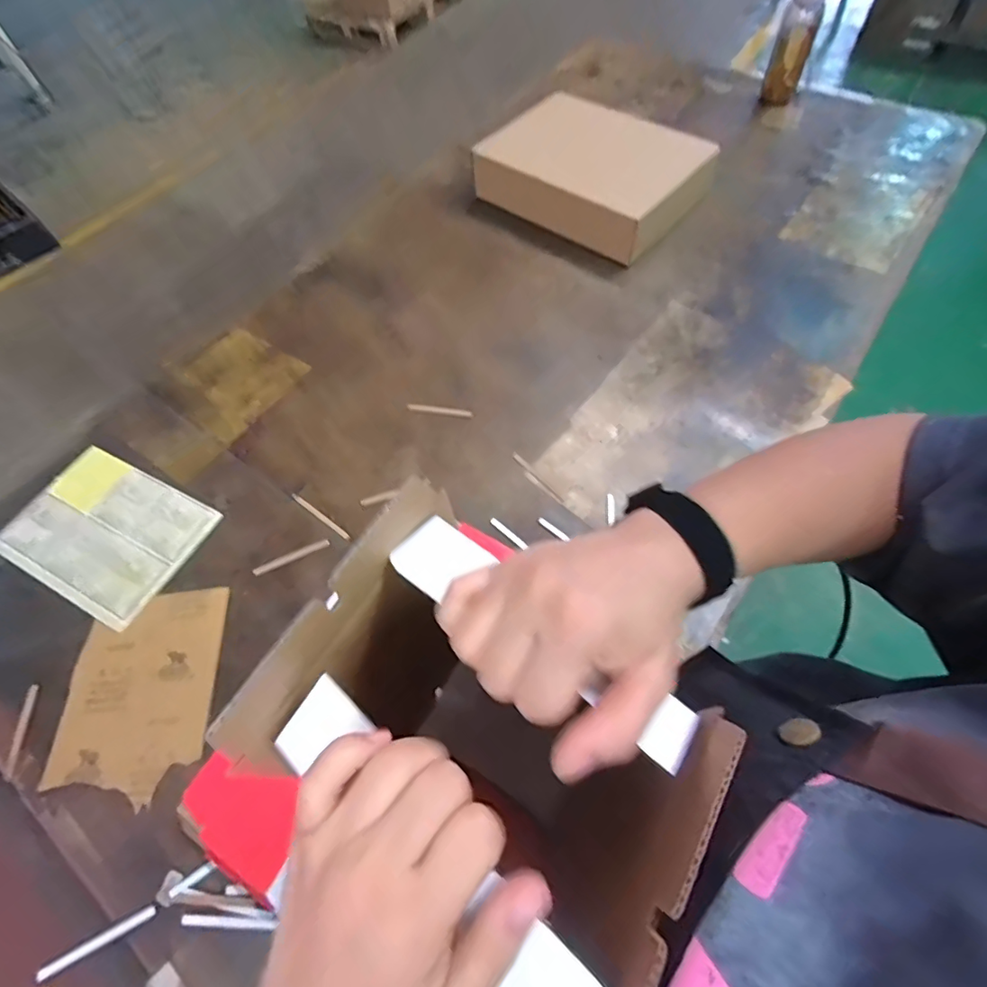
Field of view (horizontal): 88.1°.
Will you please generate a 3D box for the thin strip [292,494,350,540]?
[{"bbox_3d":[-0.230,0.030,0.676,0.110,0.004,0.007,33,68,21],"label":"thin strip"}]

